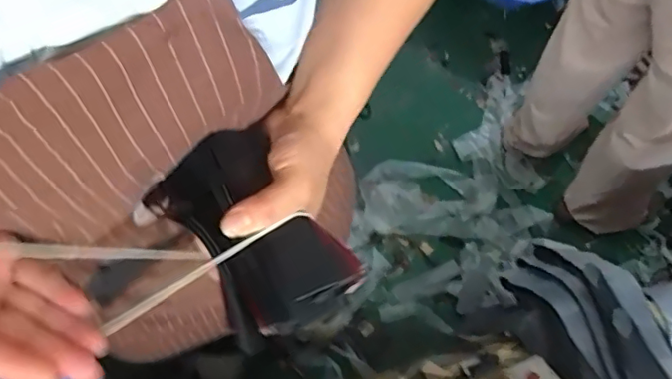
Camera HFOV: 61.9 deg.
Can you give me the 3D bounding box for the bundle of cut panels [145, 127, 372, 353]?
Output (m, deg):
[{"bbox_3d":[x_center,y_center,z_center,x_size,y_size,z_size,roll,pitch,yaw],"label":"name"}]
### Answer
[{"bbox_3d":[-0.051,0.027,0.341,0.081,0.031,0.126,-37,75,-11],"label":"bundle of cut panels"}]

